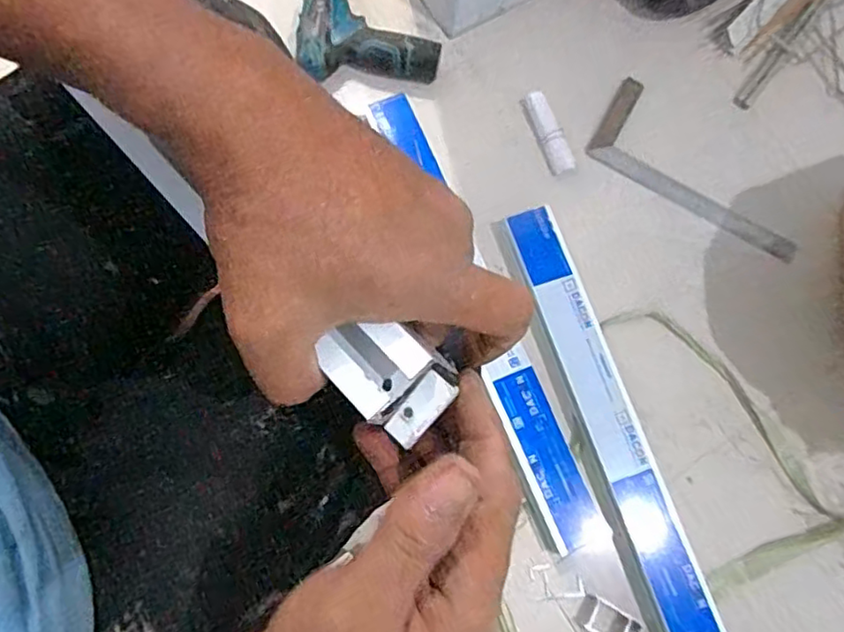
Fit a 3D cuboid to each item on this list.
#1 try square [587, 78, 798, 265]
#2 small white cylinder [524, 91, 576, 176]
[{"bbox_3d":[0.378,-0.198,0.851,0.298,0.022,0.143,32,77,6],"label":"try square"},{"bbox_3d":[0.167,-0.241,0.831,0.033,0.023,0.109,-22,78,-7],"label":"small white cylinder"}]

